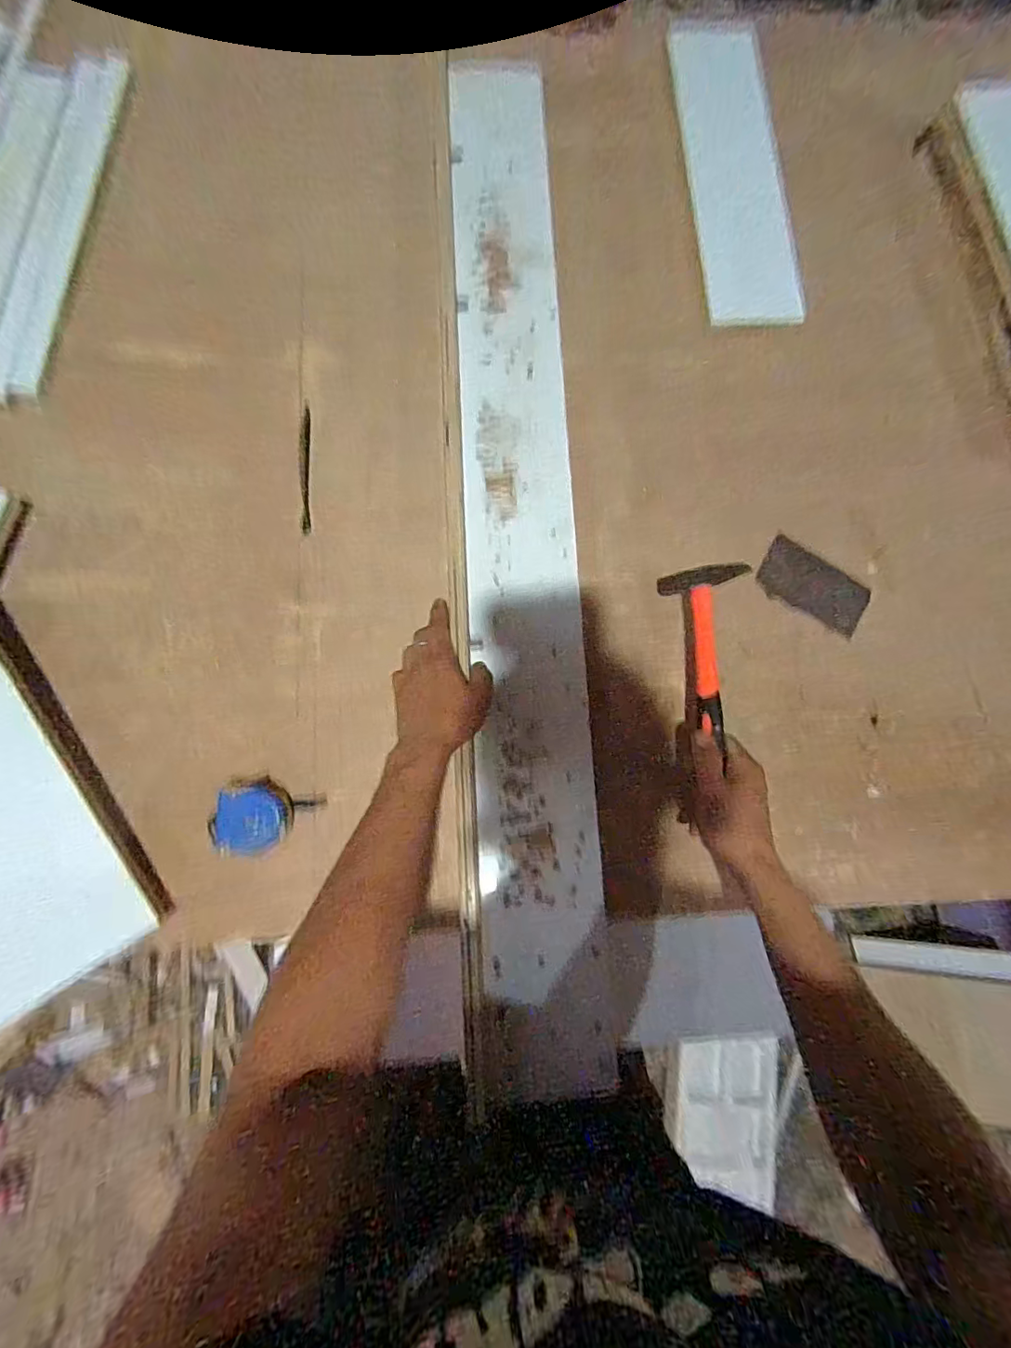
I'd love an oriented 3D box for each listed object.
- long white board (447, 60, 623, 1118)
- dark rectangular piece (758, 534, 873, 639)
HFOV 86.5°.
[{"bbox_3d":[0.013,-0.179,0.588,0.137,0.034,1.124,-2,80,-4],"label":"long white board"},{"bbox_3d":[0.360,-0.102,0.624,0.126,0.011,0.063,34,80,2],"label":"dark rectangular piece"}]

